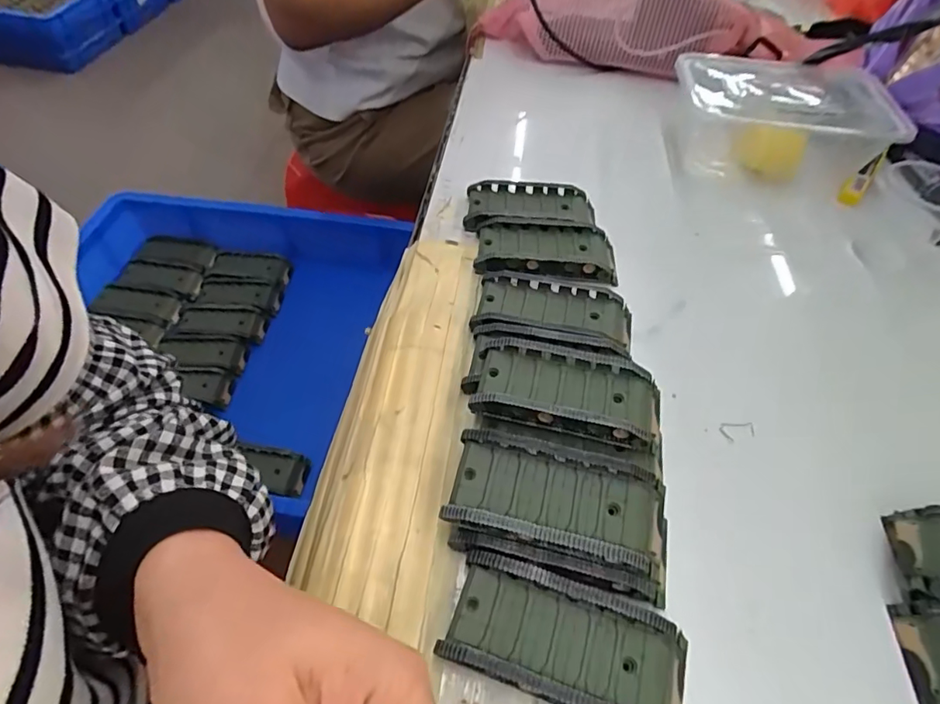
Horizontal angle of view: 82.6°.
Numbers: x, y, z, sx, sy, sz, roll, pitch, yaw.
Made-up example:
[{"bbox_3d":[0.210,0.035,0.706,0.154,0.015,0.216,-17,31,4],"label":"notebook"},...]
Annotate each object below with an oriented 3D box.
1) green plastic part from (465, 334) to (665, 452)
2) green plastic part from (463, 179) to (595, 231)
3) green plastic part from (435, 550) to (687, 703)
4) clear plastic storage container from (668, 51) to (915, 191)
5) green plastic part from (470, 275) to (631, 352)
[{"bbox_3d":[0.053,0.023,0.285,0.095,0.027,0.046,13,52,7],"label":"green plastic part"},{"bbox_3d":[0.047,-0.107,0.401,0.098,0.019,0.047,5,51,1],"label":"green plastic part"},{"bbox_3d":[0.040,0.120,0.218,0.096,0.019,0.044,17,52,10],"label":"green plastic part"},{"bbox_3d":[0.264,-0.197,0.459,0.172,0.056,0.115,8,51,3],"label":"clear plastic storage container"},{"bbox_3d":[0.053,-0.026,0.334,0.096,0.019,0.048,11,51,6],"label":"green plastic part"}]

